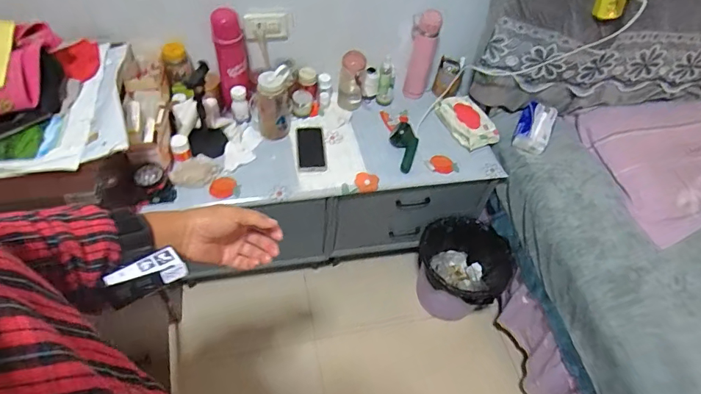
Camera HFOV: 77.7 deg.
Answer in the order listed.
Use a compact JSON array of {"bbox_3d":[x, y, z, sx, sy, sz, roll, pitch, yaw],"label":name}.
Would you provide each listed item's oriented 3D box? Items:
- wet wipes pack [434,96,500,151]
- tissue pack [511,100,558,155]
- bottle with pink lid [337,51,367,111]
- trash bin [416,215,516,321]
[{"bbox_3d":[0.357,-0.232,1.332,0.116,0.055,0.195,-23,57,-22],"label":"wet wipes pack"},{"bbox_3d":[0.546,-0.206,1.280,0.103,0.056,0.173,24,53,14],"label":"tissue pack"},{"bbox_3d":[0.002,-0.350,1.309,0.073,0.196,0.067,9,51,2],"label":"bottle with pink lid"},{"bbox_3d":[0.349,0.253,1.448,0.294,0.277,0.288,3,51,-4],"label":"trash bin"}]

